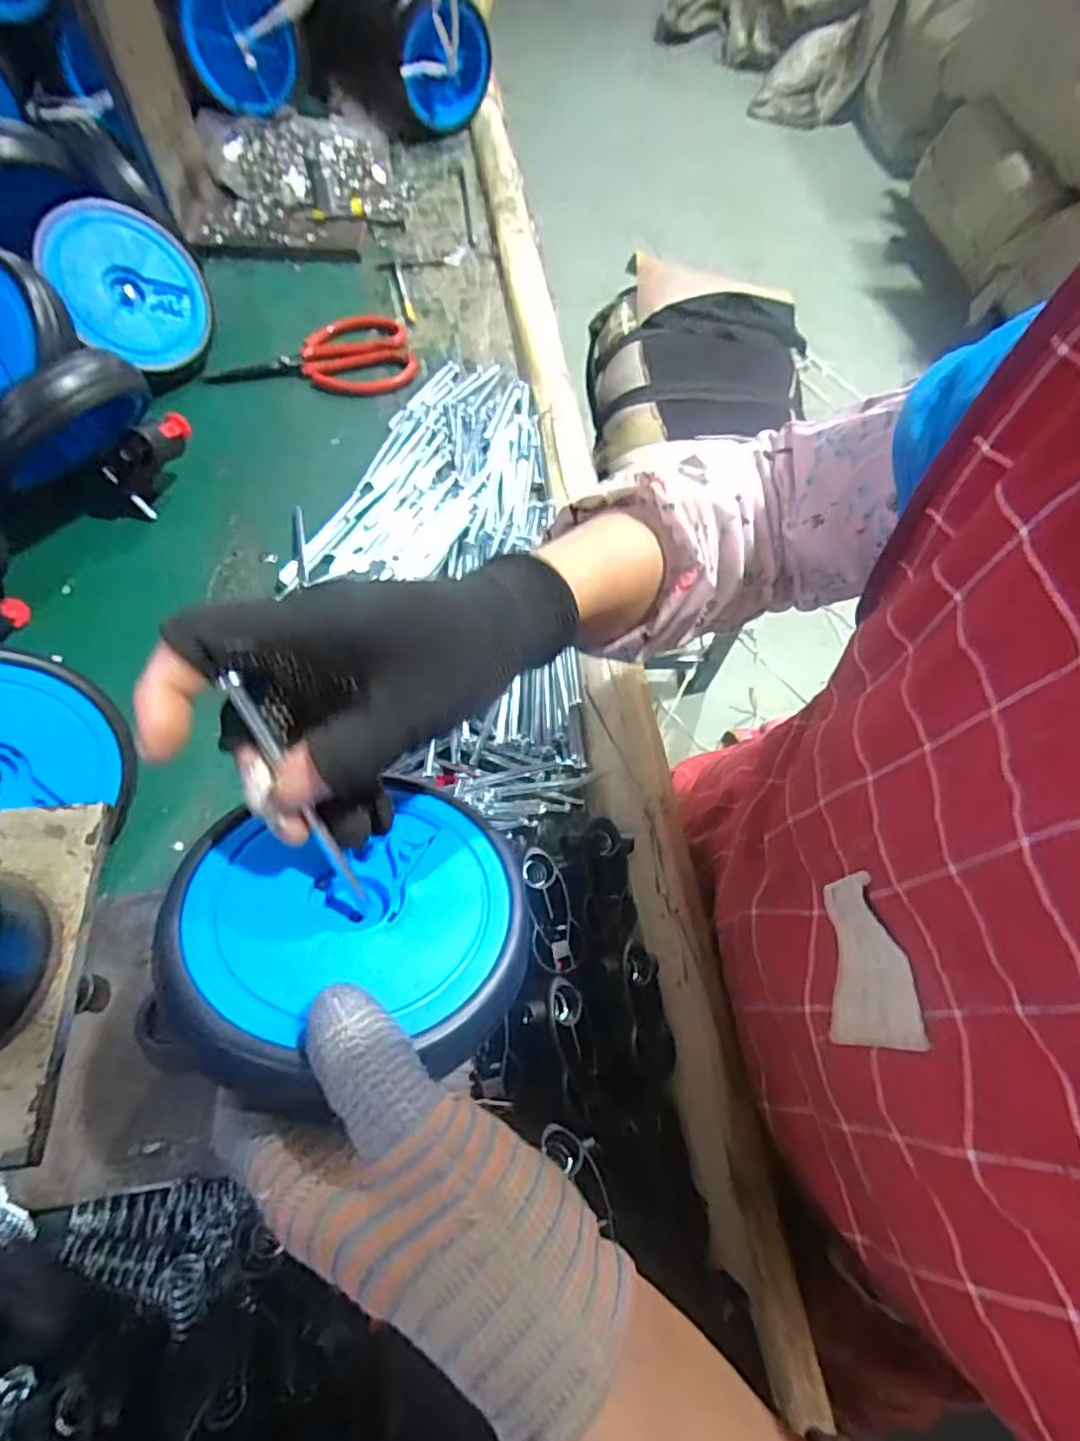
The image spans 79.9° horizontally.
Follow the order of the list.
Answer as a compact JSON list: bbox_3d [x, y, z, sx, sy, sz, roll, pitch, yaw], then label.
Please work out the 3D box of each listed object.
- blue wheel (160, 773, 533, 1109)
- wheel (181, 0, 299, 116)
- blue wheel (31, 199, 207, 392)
[{"bbox_3d":[-0.072,0.085,0.250,0.128,0.042,0.111,-10,45,-30],"label":"blue wheel"},{"bbox_3d":[-0.342,-0.776,0.738,0.118,0.116,0.025,-5,38,-3],"label":"wheel"},{"bbox_3d":[-0.351,-0.365,0.558,0.117,0.134,0.029,-30,23,-26],"label":"blue wheel"}]

